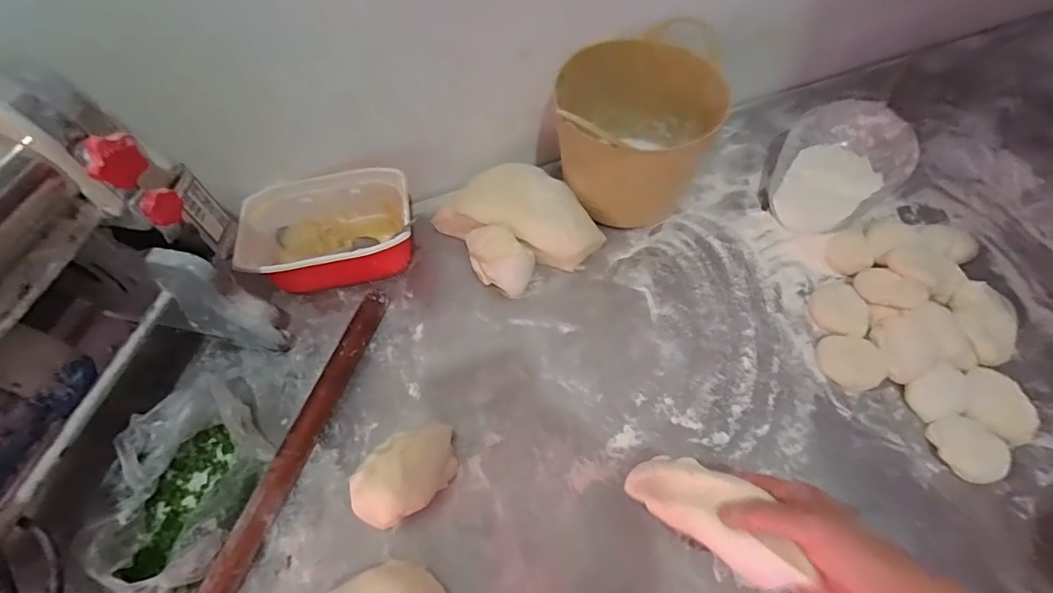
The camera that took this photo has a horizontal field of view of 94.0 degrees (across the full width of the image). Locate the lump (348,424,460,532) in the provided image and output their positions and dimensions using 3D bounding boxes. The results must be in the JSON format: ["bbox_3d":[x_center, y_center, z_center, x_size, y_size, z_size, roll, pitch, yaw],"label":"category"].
[{"bbox_3d":[-0.117,0.174,0.484,0.067,0.046,0.114,36,67,22],"label":"lump"}]

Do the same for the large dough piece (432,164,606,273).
[{"bbox_3d":[-0.005,-0.116,0.644,0.216,0.076,0.129,26,64,18],"label":"large dough piece"}]

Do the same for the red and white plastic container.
[{"bbox_3d":[-0.247,-0.077,0.625,0.214,0.081,0.146,-16,59,-6],"label":"red and white plastic container"}]

